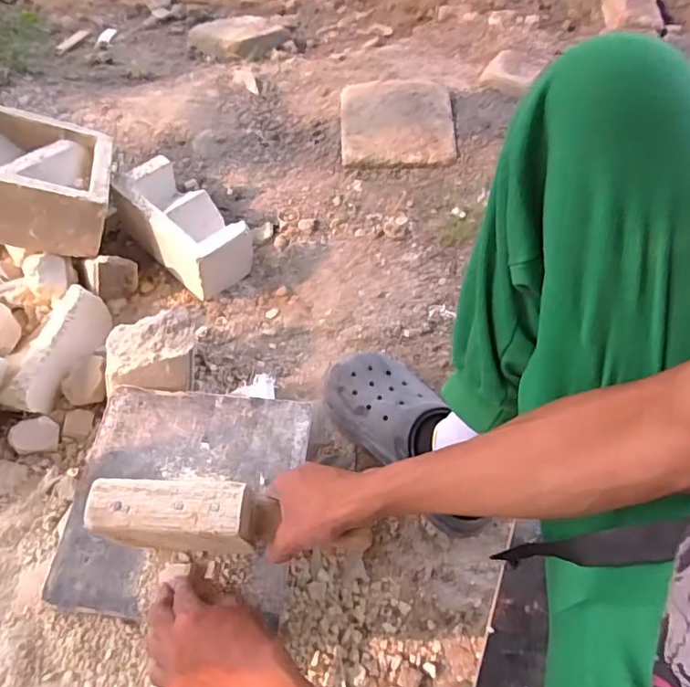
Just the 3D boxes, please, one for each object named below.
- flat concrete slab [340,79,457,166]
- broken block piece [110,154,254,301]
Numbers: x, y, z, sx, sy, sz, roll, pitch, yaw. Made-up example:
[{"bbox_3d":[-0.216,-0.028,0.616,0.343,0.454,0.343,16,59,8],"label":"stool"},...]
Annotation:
[{"bbox_3d":[0.094,-0.404,0.983,0.201,0.045,0.197,1,60,-6],"label":"flat concrete slab"},{"bbox_3d":[-0.242,-0.182,0.825,0.197,0.101,0.119,38,63,15],"label":"broken block piece"}]

